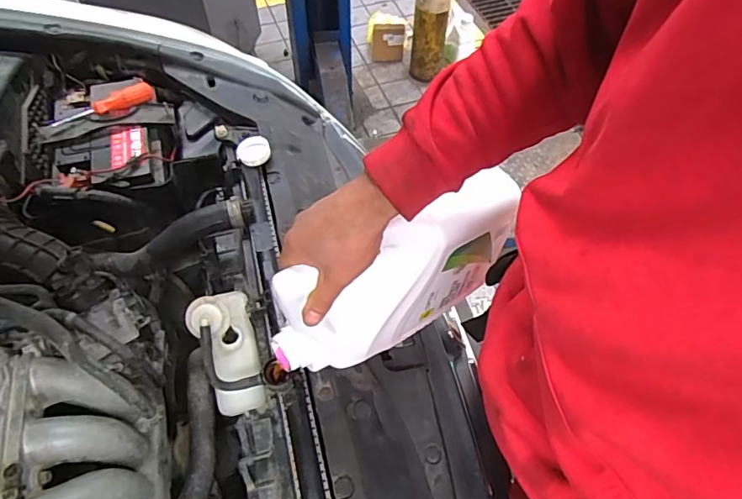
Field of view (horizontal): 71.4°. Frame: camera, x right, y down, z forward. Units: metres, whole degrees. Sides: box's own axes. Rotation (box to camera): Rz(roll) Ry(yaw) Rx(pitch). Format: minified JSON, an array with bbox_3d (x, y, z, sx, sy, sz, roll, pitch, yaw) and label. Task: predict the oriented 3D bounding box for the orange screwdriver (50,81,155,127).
[{"bbox_3d":[-0.442,-0.238,0.855,0.161,0.025,0.037,-26,60,-17],"label":"orange screwdriver"}]

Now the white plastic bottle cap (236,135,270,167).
[{"bbox_3d":[-0.188,-0.159,0.827,0.051,0.011,0.053,0,56,0],"label":"white plastic bottle cap"}]

